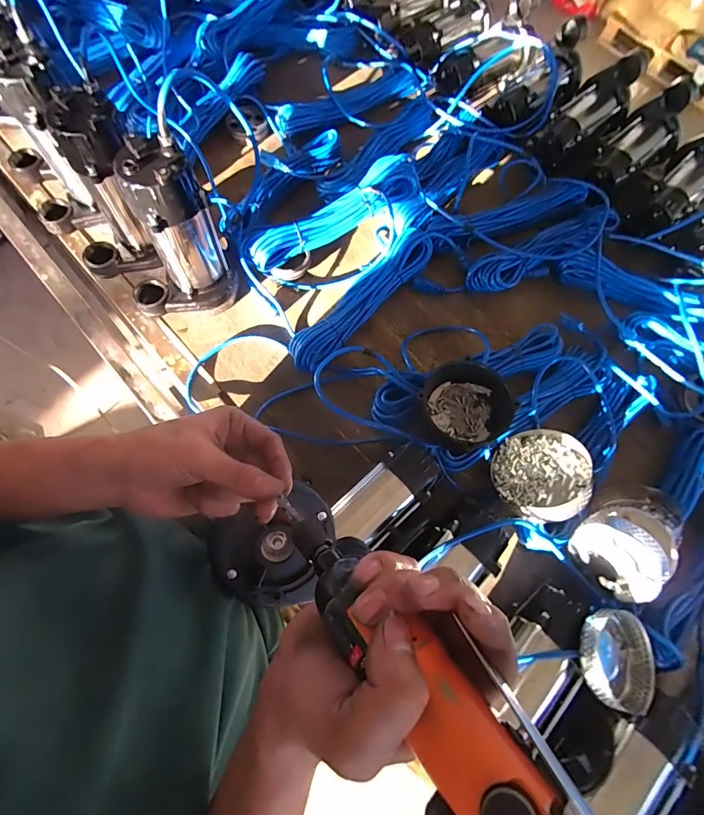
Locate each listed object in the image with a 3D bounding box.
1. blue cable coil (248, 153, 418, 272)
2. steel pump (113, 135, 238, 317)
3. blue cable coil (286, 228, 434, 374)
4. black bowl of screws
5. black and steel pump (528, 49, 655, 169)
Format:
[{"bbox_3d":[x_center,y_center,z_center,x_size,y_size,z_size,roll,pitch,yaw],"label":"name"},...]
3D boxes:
[{"bbox_3d":[-0.031,-0.347,0.731,0.346,0.071,0.072,-30,74,-13],"label":"blue cable coil"},{"bbox_3d":[-0.273,-0.238,0.601,0.157,0.264,0.094,-12,70,-8],"label":"steel pump"},{"bbox_3d":[0.023,-0.190,0.704,0.061,0.041,0.336,41,72,12],"label":"blue cable coil"},{"bbox_3d":[0.164,0.001,0.601,0.114,0.077,0.125,1,69,-3],"label":"black bowl of screws"},{"bbox_3d":[0.496,-0.620,0.828,0.110,0.110,0.226,39,72,11],"label":"black and steel pump"}]

